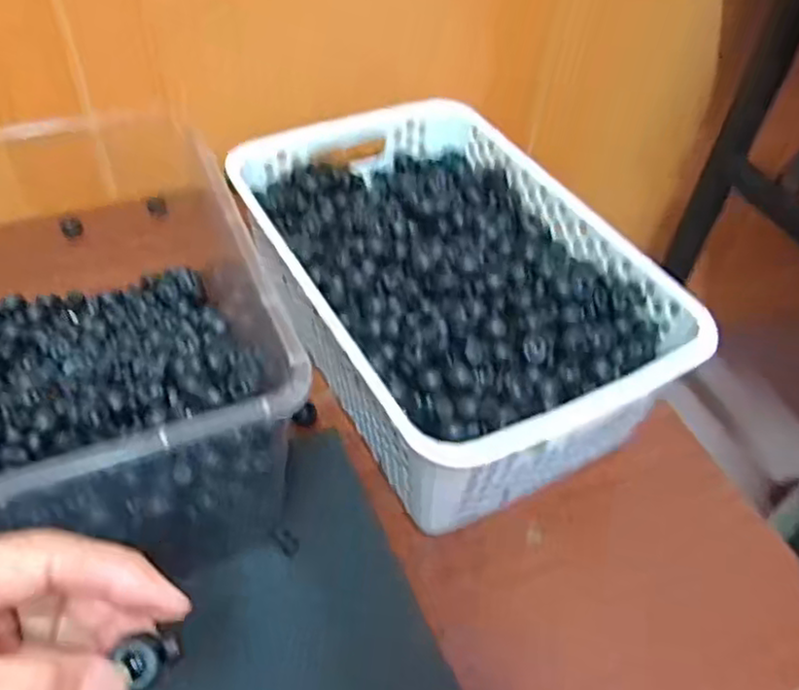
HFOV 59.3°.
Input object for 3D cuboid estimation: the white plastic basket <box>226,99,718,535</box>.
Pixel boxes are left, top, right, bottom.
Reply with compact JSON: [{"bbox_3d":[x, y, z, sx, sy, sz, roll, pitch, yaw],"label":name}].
[{"bbox_3d":[0.026,-0.034,0.504,0.216,0.117,0.317,-22,54,-23],"label":"white plastic basket"}]

